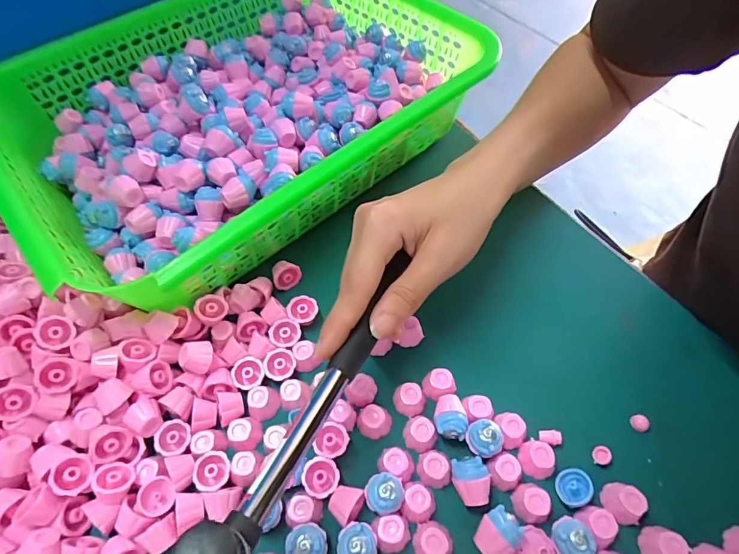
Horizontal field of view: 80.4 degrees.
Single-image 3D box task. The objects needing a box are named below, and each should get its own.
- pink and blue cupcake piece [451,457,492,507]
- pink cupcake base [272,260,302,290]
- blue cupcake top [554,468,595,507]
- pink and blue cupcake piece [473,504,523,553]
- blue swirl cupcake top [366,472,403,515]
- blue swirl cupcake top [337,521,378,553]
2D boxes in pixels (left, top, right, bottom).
[{"bbox_3d":[0.056,0.114,0.243,0.019,0.017,0.023,-2,57,0],"label":"pink and blue cupcake piece"},{"bbox_3d":[-0.060,-0.002,0.320,0.020,0.015,0.015,-15,58,-8],"label":"pink cupcake base"},{"bbox_3d":[0.114,0.116,0.242,0.019,0.008,0.018,-1,57,1],"label":"blue cupcake top"},{"bbox_3d":[0.066,0.134,0.229,0.024,0.016,0.019,-33,63,-19],"label":"pink and blue cupcake piece"},{"bbox_3d":[0.008,0.116,0.234,0.020,0.011,0.020,-1,57,1],"label":"blue swirl cupcake top"},{"bbox_3d":[-0.006,0.136,0.222,0.020,0.010,0.021,-1,57,1],"label":"blue swirl cupcake top"}]

